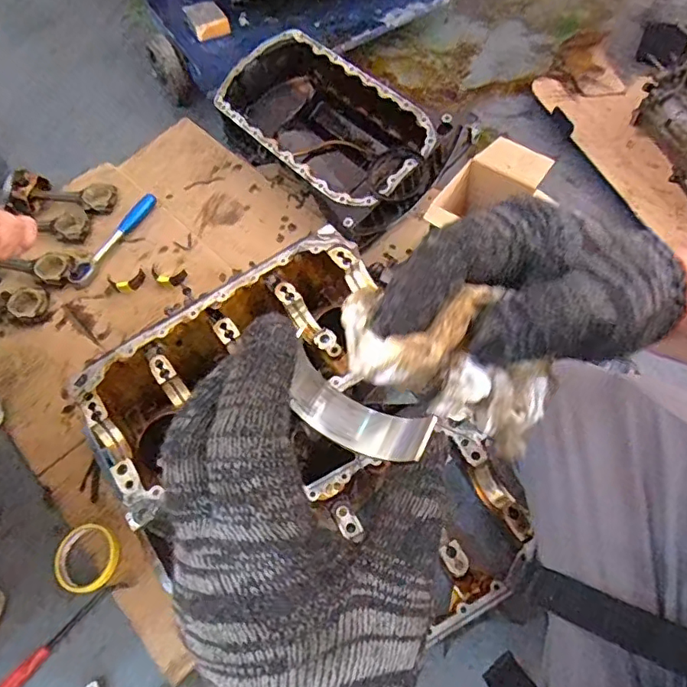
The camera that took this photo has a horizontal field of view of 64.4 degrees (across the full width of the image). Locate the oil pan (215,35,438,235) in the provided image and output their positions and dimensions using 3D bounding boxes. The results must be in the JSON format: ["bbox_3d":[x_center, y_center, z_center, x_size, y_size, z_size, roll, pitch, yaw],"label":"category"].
[{"bbox_3d":[-0.041,-0.419,1.106,0.253,0.178,0.496,-38,63,-17],"label":"oil pan"}]

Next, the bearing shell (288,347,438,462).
[{"bbox_3d":[0.005,0.029,0.221,0.058,0.016,0.022,25,64,8],"label":"bearing shell"}]

